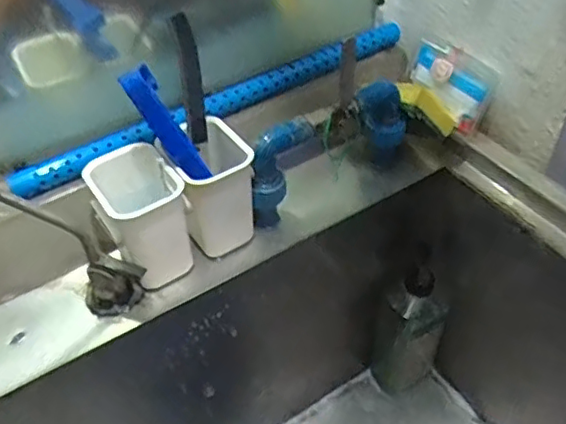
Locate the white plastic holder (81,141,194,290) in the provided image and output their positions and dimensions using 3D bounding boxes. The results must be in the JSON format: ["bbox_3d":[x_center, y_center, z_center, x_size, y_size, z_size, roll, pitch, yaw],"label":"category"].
[{"bbox_3d":[-0.137,0.002,0.580,0.068,0.109,0.097,-26,50,-21],"label":"white plastic holder"}]

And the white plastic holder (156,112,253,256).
[{"bbox_3d":[-0.076,-0.020,0.605,0.071,0.114,0.084,-30,52,-24],"label":"white plastic holder"}]

